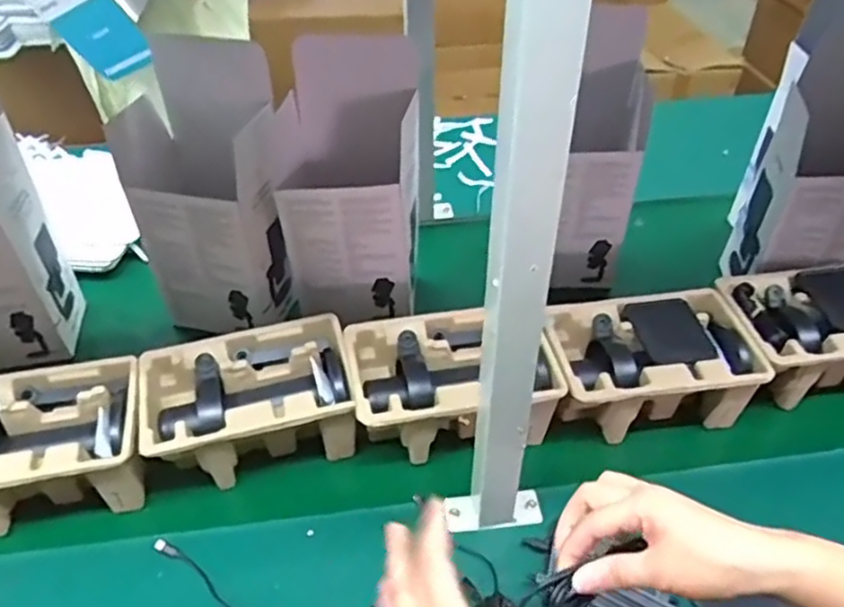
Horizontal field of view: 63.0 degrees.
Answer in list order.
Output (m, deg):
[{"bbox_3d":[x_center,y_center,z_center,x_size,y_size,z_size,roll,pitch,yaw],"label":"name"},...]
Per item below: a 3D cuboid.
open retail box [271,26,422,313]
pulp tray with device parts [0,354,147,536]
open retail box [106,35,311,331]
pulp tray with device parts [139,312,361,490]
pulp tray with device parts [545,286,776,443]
[{"bbox_3d":[-0.091,-0.160,0.888,0.185,0.311,0.163,-8,43,-3],"label":"open retail box"},{"bbox_3d":[-0.414,0.158,0.748,0.234,0.108,0.154,-12,44,-8],"label":"pulp tray with device parts"},{"bbox_3d":[-0.263,-0.137,0.881,0.190,0.330,0.165,1,43,5],"label":"open retail box"},{"bbox_3d":[-0.186,0.117,0.789,0.231,0.110,0.154,-13,44,-9],"label":"pulp tray with device parts"},{"bbox_3d":[0.265,0.072,0.824,0.231,0.101,0.159,-9,43,-5],"label":"pulp tray with device parts"}]

